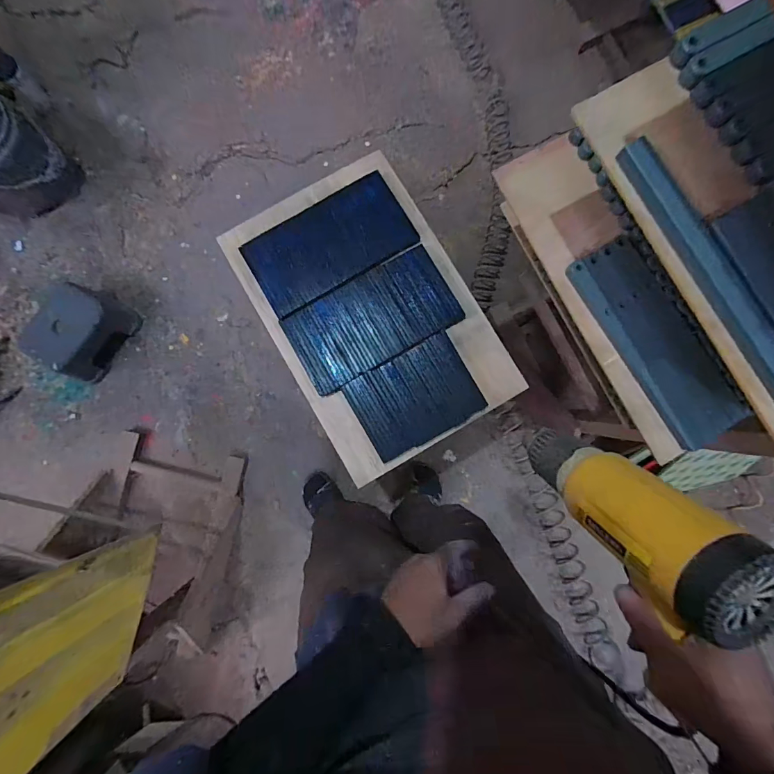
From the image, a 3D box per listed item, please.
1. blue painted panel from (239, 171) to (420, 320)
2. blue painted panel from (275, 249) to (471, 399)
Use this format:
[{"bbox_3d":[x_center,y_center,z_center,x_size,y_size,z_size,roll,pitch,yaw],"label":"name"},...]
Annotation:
[{"bbox_3d":[-0.118,-0.294,0.815,0.322,0.016,0.171,-30,88,-2],"label":"blue painted panel"},{"bbox_3d":[-0.031,-0.139,0.807,0.329,0.011,0.179,-30,86,-3],"label":"blue painted panel"}]

